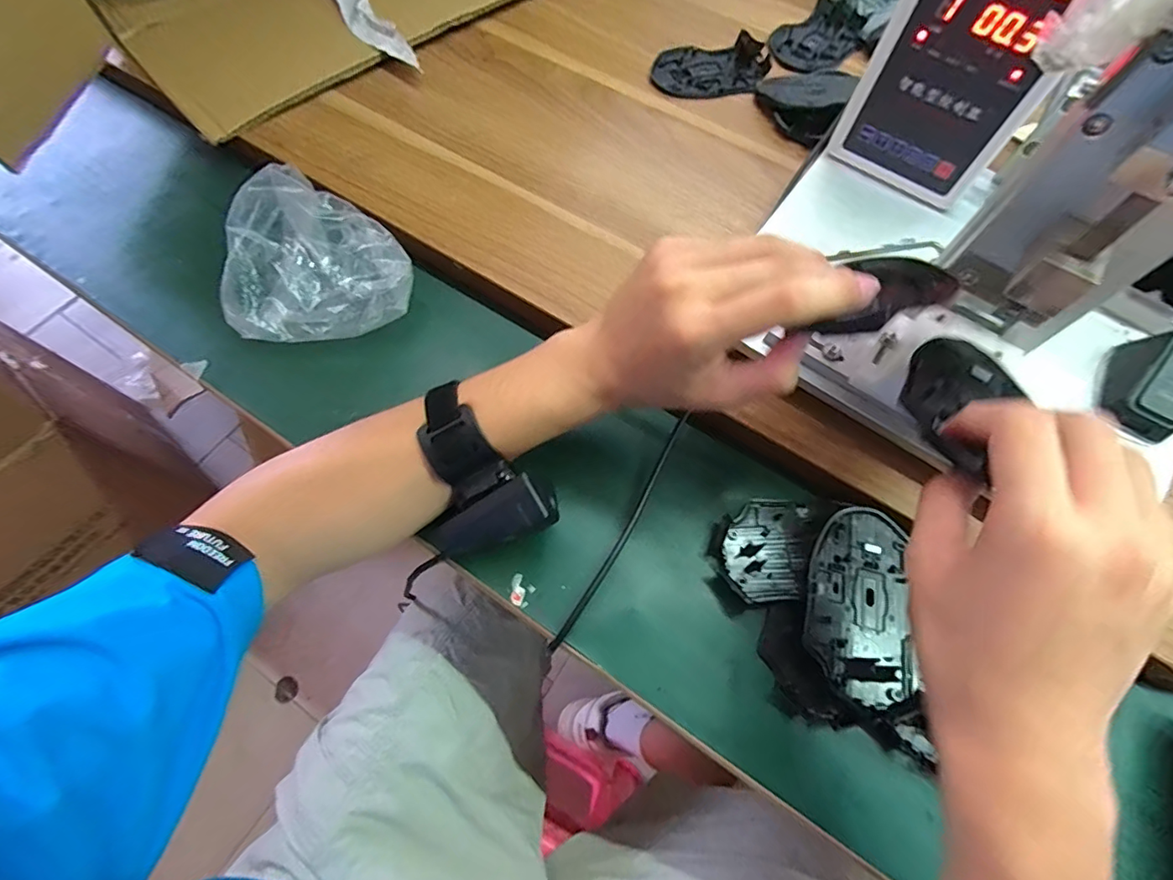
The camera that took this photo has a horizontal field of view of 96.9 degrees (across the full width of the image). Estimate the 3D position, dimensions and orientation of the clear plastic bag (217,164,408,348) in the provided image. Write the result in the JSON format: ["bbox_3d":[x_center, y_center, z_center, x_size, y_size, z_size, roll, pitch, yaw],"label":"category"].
[{"bbox_3d":[-0.200,-0.133,0.380,0.130,0.060,0.105,4,67,0],"label":"clear plastic bag"}]

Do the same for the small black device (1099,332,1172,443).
[{"bbox_3d":[0.362,-0.037,0.328,0.037,0.040,0.062,29,69,10],"label":"small black device"}]

